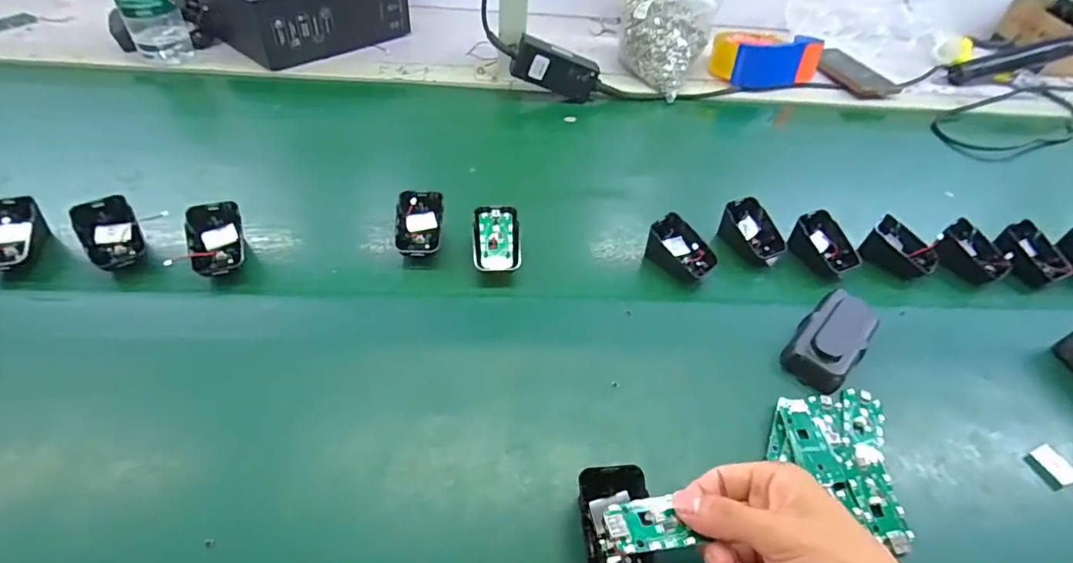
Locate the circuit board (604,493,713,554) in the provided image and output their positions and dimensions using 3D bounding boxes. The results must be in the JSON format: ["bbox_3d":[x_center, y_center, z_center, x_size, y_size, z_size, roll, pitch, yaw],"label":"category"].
[{"bbox_3d":[0.065,0.138,0.299,0.051,0.010,0.030,-6,49,-12],"label":"circuit board"}]

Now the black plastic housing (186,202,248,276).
[{"bbox_3d":[-0.290,-0.037,0.477,0.044,0.021,0.068,-6,76,-21],"label":"black plastic housing"}]

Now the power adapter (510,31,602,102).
[{"bbox_3d":[0.029,-0.286,0.711,0.120,0.055,0.024,14,44,-22],"label":"power adapter"}]

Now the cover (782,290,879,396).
[{"bbox_3d":[0.257,0.049,0.455,0.098,0.023,0.051,-33,58,-30],"label":"cover"}]

